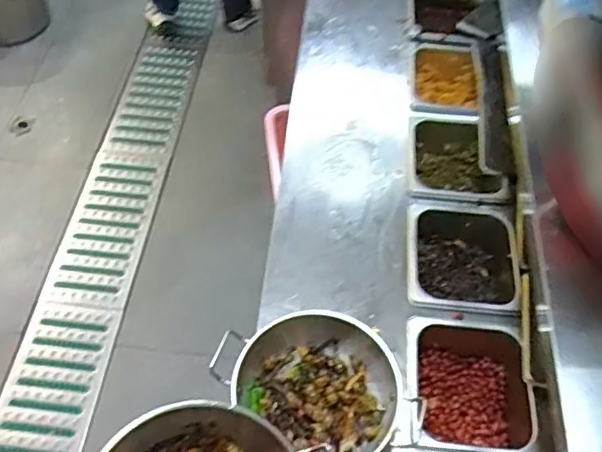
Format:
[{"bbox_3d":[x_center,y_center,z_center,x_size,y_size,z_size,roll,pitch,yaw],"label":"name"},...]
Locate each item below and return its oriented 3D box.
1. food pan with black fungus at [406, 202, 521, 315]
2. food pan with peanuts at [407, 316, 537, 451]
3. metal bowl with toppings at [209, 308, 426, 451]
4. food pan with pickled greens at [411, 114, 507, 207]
[{"bbox_3d":[0.232,0.055,0.872,0.166,0.083,0.182,6,56,-1],"label":"food pan with black fungus"},{"bbox_3d":[0.211,0.212,0.763,0.163,0.094,0.172,3,56,-3],"label":"food pan with peanuts"},{"bbox_3d":[0.026,0.190,0.692,0.183,0.080,0.184,2,56,-3],"label":"metal bowl with toppings"},{"bbox_3d":[0.243,-0.091,0.981,0.139,0.112,0.180,6,56,0],"label":"food pan with pickled greens"}]

